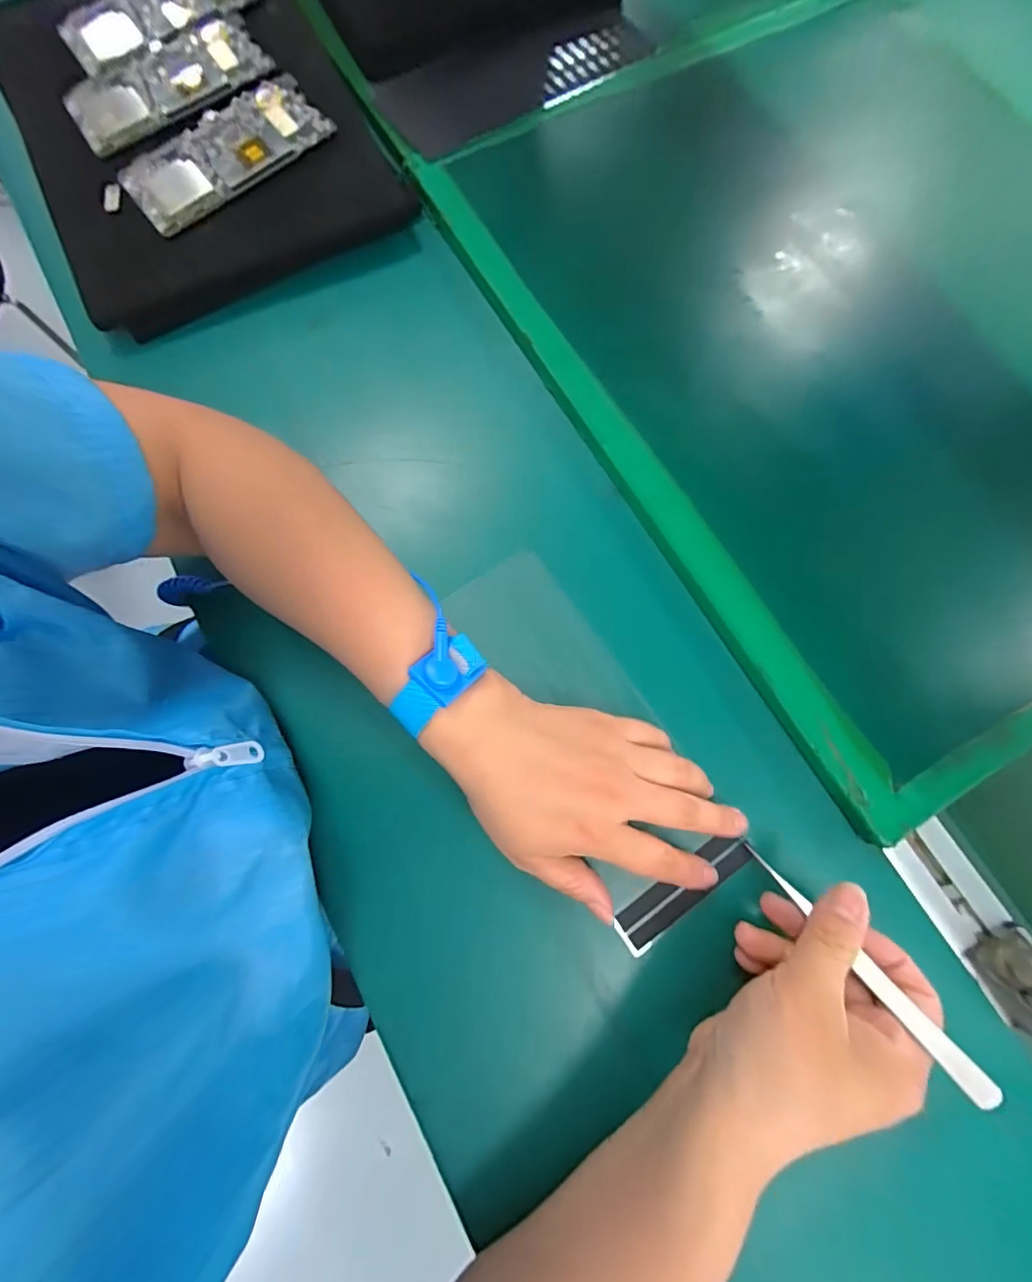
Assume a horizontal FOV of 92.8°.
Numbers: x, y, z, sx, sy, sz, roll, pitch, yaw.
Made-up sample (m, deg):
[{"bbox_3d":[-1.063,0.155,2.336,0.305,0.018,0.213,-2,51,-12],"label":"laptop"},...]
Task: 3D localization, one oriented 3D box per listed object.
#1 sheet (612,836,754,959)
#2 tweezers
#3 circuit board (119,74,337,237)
[{"bbox_3d":[0.098,0.146,0.287,0.088,0.005,0.024,-33,78,-6],"label":"sheet"},{"bbox_3d":[0.162,0.152,0.240,0.010,0.008,0.124,-32,42,-8],"label":"tweezers"},{"bbox_3d":[-0.228,-0.385,0.387,0.157,0.007,0.073,-40,86,-7],"label":"circuit board"}]

